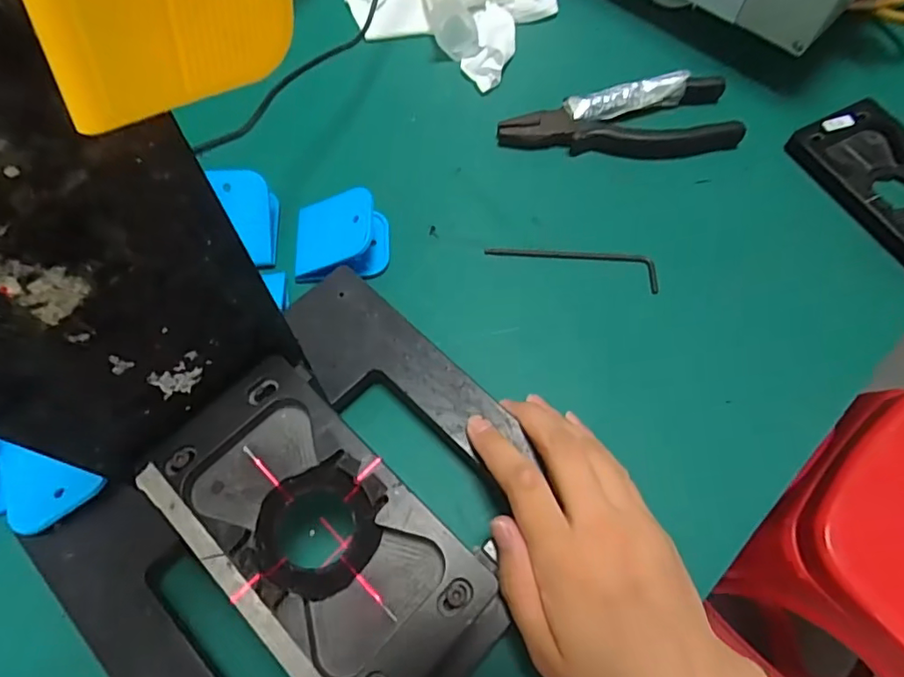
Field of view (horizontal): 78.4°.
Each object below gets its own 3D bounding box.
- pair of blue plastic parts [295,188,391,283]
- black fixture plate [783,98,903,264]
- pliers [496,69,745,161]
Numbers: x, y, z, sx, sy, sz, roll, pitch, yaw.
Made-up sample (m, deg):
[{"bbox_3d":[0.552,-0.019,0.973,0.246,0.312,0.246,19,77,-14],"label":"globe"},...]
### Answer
[{"bbox_3d":[-0.066,-0.060,0.326,0.054,0.027,0.045,-5,67,-2],"label":"pair of blue plastic parts"},{"bbox_3d":[0.278,-0.095,0.345,0.072,0.016,0.128,-23,68,-10],"label":"black fixture plate"},{"bbox_3d":[0.110,-0.147,0.369,0.154,0.014,0.053,-6,67,-3],"label":"pliers"}]

